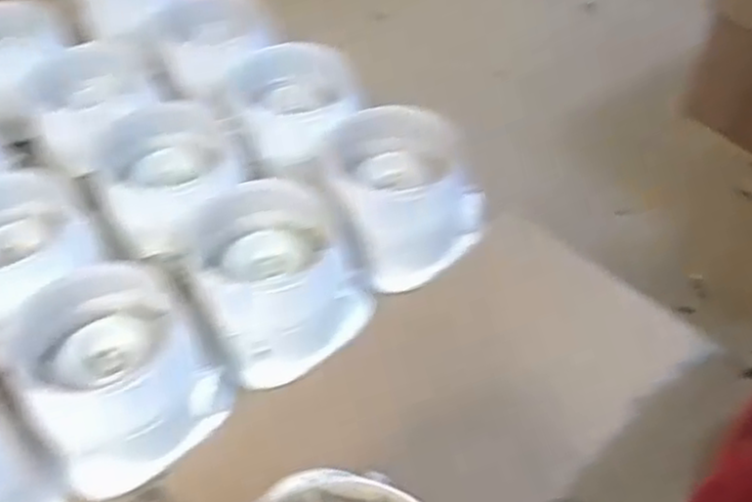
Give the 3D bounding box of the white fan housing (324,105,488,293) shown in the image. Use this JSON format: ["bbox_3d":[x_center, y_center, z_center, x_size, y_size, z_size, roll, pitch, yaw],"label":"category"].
[{"bbox_3d":[0.018,-0.052,0.672,0.125,0.102,0.120,-1,49,1],"label":"white fan housing"}]

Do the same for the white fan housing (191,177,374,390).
[{"bbox_3d":[-0.086,0.015,0.617,0.133,0.080,0.151,-27,53,-20],"label":"white fan housing"}]

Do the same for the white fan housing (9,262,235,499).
[{"bbox_3d":[-0.197,0.080,0.563,0.133,0.082,0.162,-27,53,-21],"label":"white fan housing"}]

